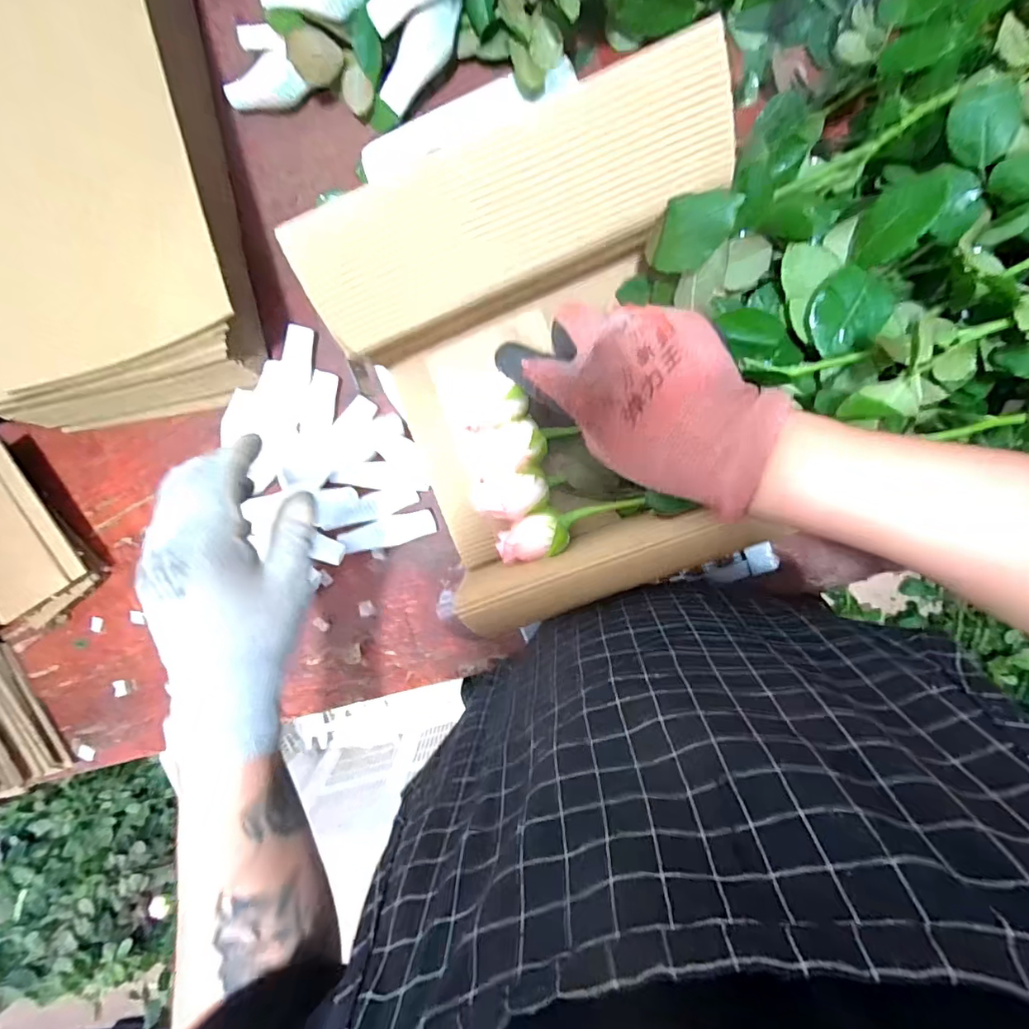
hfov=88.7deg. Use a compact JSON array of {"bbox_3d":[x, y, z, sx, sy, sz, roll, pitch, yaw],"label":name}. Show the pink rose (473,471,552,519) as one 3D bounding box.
[{"bbox_3d":[-0.003,-0.012,0.313,0.046,0.025,0.026,7,99,3],"label":"pink rose"}]

